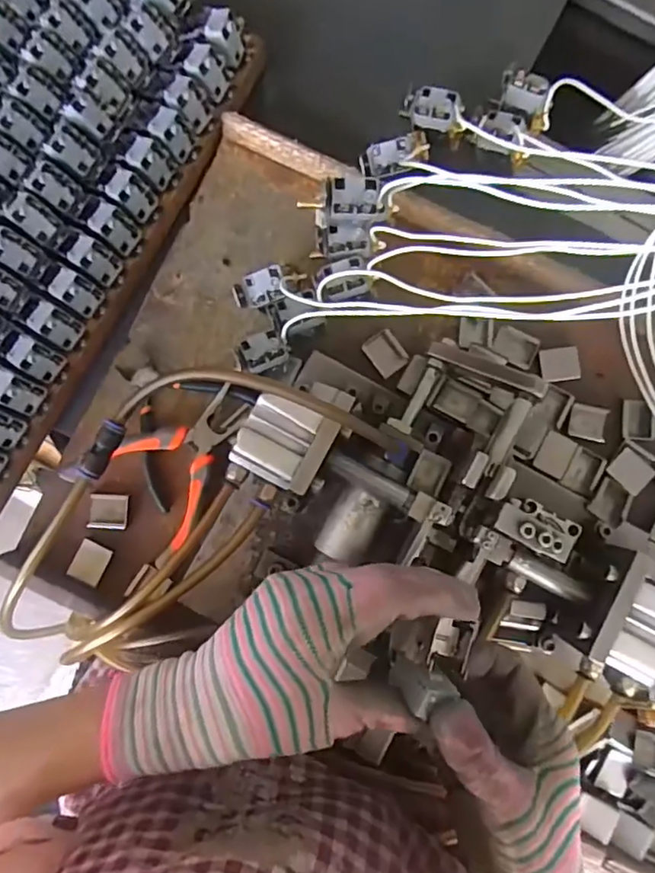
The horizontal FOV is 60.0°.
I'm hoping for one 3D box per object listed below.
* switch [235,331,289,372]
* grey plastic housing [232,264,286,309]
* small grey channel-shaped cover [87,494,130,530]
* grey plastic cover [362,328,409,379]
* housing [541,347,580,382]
[{"bbox_3d":[-0.047,-0.059,0.399,0.034,0.012,0.023,-21,86,-4],"label":"switch"},{"bbox_3d":[-0.047,-0.104,0.400,0.038,0.016,0.023,-16,105,25],"label":"grey plastic housing"},{"bbox_3d":[-0.167,0.058,0.436,0.028,0.008,0.026,5,84,-2],"label":"small grey channel-shaped cover"},{"bbox_3d":[0.046,-0.066,0.453,0.025,0.007,0.034,-35,89,-7],"label":"grey plastic cover"},{"bbox_3d":[0.184,-0.057,0.449,0.031,0.006,0.025,-6,85,-3],"label":"housing"}]

